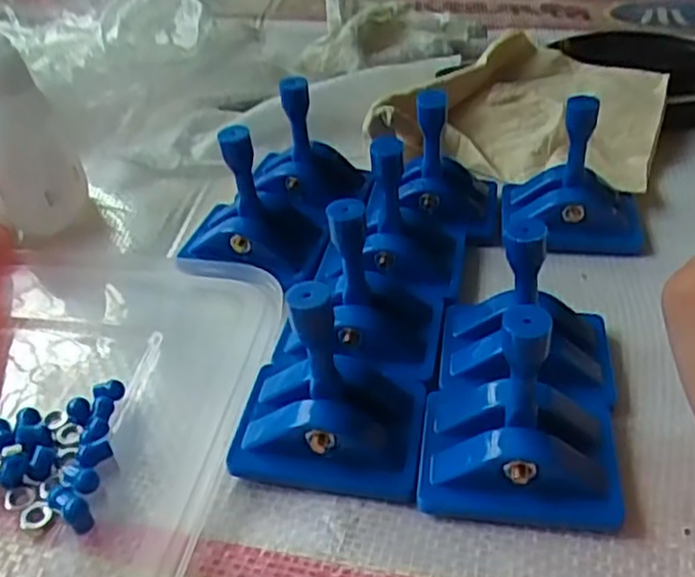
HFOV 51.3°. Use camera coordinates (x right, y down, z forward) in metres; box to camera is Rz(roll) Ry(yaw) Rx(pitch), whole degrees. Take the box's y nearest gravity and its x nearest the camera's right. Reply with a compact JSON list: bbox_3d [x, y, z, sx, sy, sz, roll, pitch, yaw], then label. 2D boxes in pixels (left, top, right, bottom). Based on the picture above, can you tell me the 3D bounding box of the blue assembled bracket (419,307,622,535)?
[{"bbox_3d":[0.039,0.024,0.157,0.044,0.045,0.033,4,39,9],"label":"blue assembled bracket"}]

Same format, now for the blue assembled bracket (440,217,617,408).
[{"bbox_3d":[0.047,0.002,0.181,0.044,0.041,0.034,6,40,11],"label":"blue assembled bracket"}]

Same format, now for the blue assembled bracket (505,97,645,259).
[{"bbox_3d":[0.075,-0.040,0.235,0.044,0.040,0.034,5,39,9],"label":"blue assembled bracket"}]

